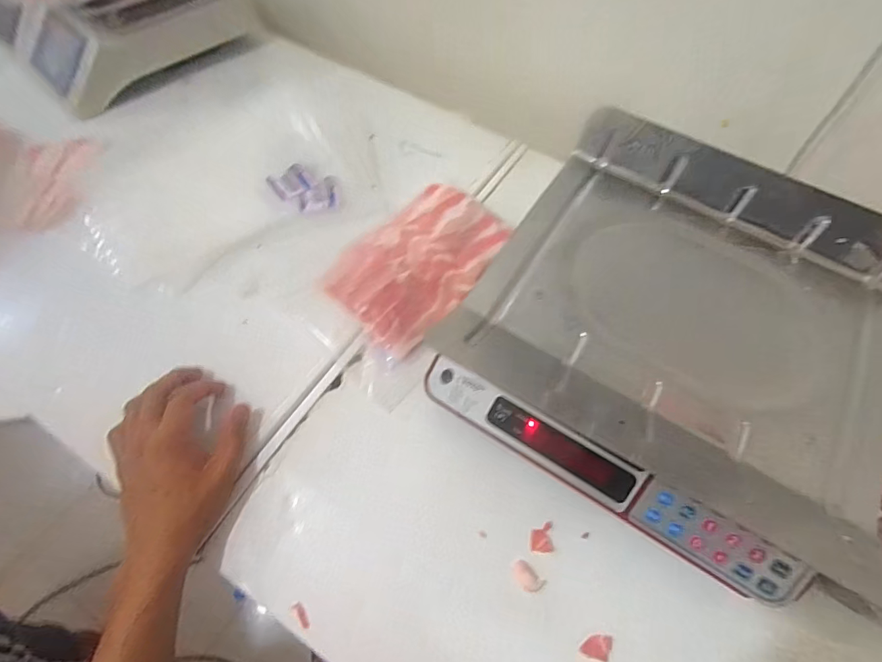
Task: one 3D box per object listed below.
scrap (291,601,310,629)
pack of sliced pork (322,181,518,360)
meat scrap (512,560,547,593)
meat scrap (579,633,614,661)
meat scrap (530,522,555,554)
[{"bbox_3d":[-0.117,0.239,0.371,0.008,0.004,0.023,-34,67,-22],"label":"scrap"},{"bbox_3d":[-0.021,-0.086,0.526,0.140,0.029,0.223,37,63,17],"label":"pack of sliced pork"},{"bbox_3d":[0.075,0.215,0.386,0.029,0.012,0.016,42,64,19],"label":"meat scrap"},{"bbox_3d":[0.128,0.260,0.364,0.027,0.011,0.019,13,58,4],"label":"meat scrap"},{"bbox_3d":[0.091,0.188,0.400,0.021,0.004,0.025,0,75,-7],"label":"meat scrap"}]

